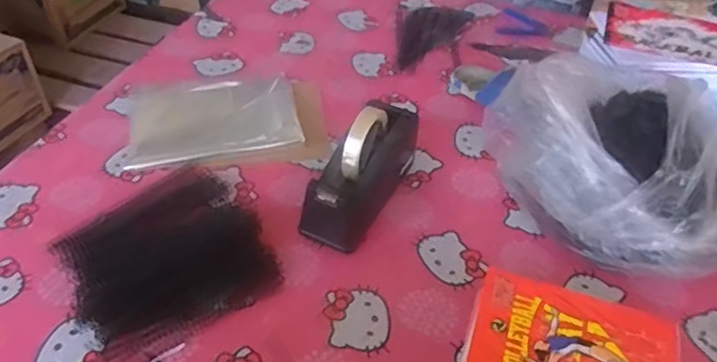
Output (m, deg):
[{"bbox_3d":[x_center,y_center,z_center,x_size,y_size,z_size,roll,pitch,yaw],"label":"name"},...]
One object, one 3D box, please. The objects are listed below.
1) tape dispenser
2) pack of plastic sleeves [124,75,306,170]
[{"bbox_3d":[0.009,-0.016,0.741,0.070,0.121,0.205,23,45,20],"label":"tape dispenser"},{"bbox_3d":[-0.224,-0.105,0.897,0.255,0.024,0.197,-5,43,-10],"label":"pack of plastic sleeves"}]

